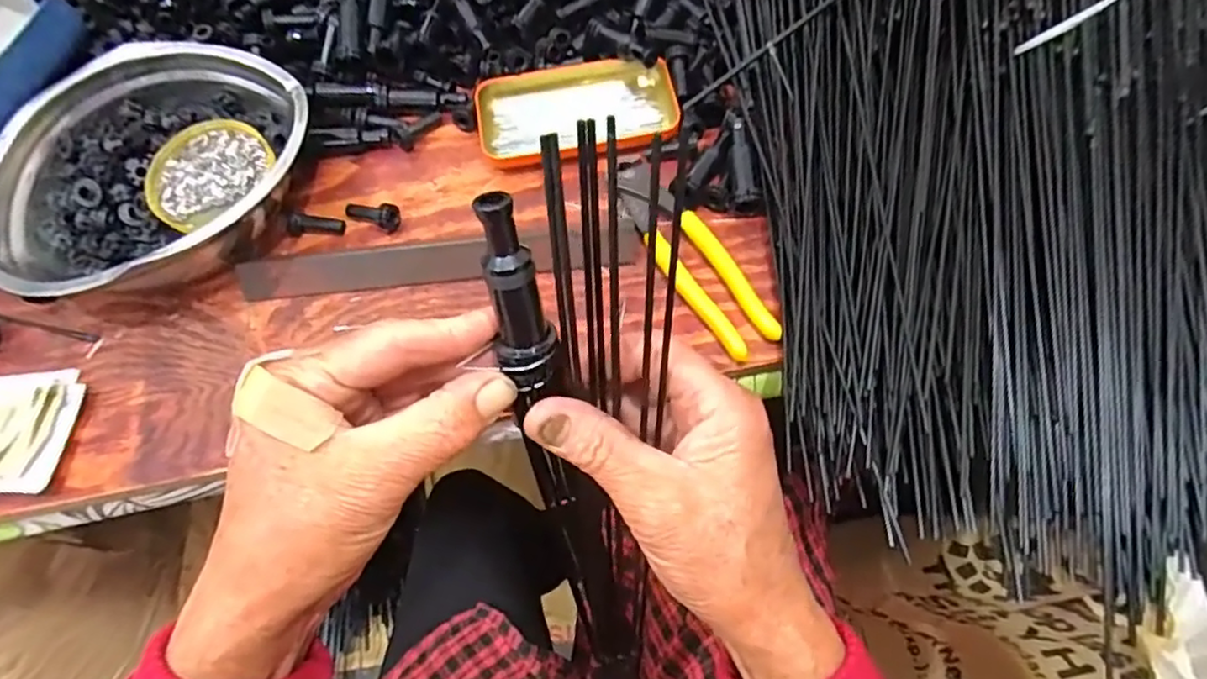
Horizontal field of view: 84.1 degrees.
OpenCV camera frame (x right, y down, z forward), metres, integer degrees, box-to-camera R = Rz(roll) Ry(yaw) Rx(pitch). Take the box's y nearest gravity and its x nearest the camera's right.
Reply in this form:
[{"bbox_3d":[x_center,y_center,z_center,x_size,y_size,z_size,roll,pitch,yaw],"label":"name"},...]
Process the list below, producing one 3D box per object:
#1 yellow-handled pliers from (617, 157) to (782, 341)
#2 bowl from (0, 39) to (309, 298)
[{"bbox_3d":[0.055,-0.059,0.442,0.040,0.009,0.162,-30,67,-10],"label":"yellow-handled pliers"},{"bbox_3d":[-0.308,-0.108,0.462,0.208,0.065,0.208,-1,65,3],"label":"bowl"}]

